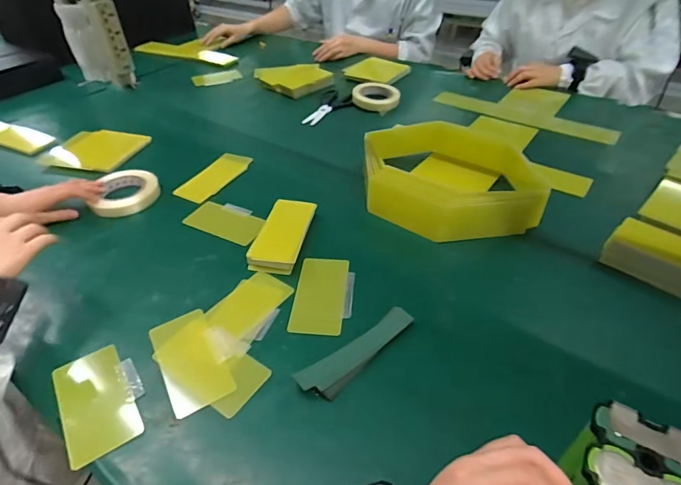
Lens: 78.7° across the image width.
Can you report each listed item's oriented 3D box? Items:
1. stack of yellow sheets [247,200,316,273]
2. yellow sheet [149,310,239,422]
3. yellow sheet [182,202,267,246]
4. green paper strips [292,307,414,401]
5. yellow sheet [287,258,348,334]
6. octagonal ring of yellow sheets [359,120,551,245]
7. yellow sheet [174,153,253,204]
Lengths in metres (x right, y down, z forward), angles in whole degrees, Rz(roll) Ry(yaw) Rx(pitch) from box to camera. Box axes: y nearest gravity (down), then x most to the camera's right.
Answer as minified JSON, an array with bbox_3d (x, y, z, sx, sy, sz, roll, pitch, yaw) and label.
[{"bbox_3d":[-0.091,-0.013,0.660,0.073,0.033,0.145,6,42,9],"label":"stack of yellow sheets"},{"bbox_3d":[-0.182,0.139,0.503,0.068,0.006,0.138,-23,46,-21],"label":"yellow sheet"},{"bbox_3d":[-0.197,-0.034,0.715,0.133,0.005,0.067,18,48,19],"label":"yellow sheet"},{"bbox_3d":[0.023,0.129,0.498,0.162,0.024,0.046,-31,49,-29],"label":"green paper strips"},{"bbox_3d":[-0.028,0.072,0.584,0.070,0.004,0.137,3,41,6],"label":"yellow sheet"},{"bbox_3d":[0.183,-0.124,0.734,0.270,0.073,0.289,-3,41,-1],"label":"octagonal ring of yellow sheets"},{"bbox_3d":[-0.244,-0.129,0.812,0.069,0.005,0.158,20,47,13],"label":"yellow sheet"}]

